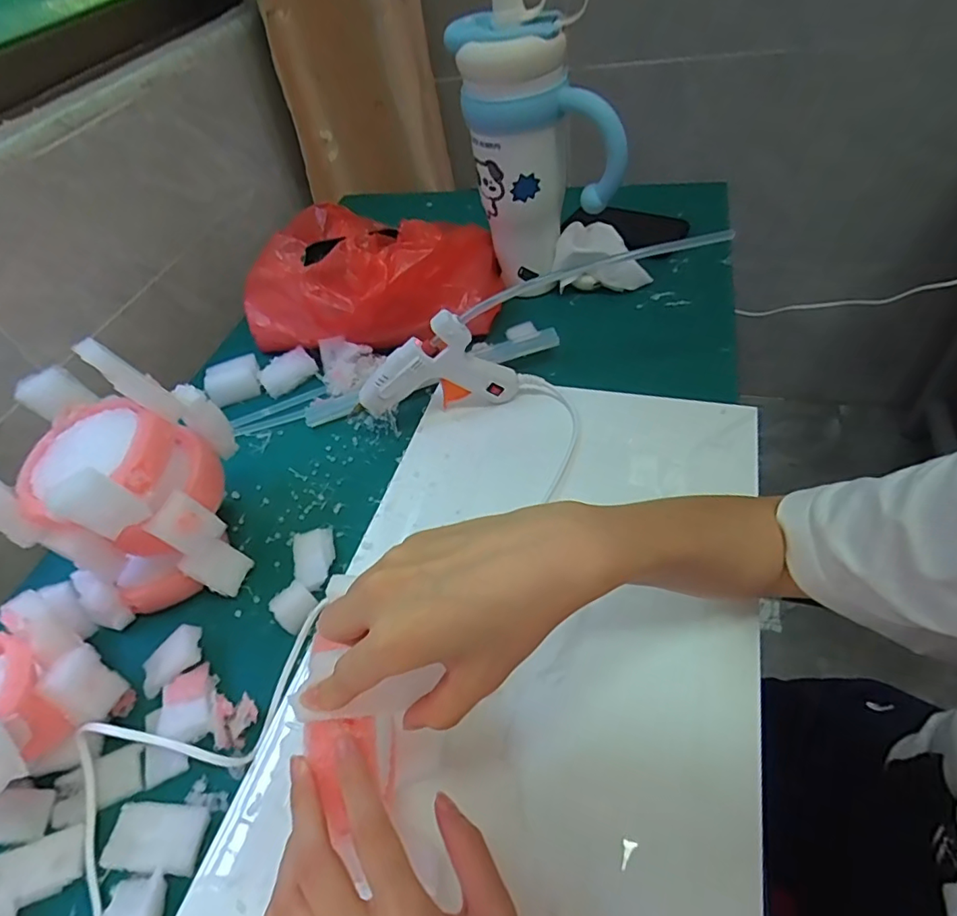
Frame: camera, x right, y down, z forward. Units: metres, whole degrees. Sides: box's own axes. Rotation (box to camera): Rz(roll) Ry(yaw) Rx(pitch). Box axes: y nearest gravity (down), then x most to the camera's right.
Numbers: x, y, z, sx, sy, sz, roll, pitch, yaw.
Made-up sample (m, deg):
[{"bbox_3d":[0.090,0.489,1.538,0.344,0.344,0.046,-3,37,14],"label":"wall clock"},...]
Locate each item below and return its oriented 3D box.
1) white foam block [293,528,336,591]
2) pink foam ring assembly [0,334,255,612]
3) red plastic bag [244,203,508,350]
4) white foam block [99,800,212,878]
[{"bbox_3d":[-0.133,0.084,0.442,0.031,0.018,0.055,-16,49,-3],"label":"white foam block"},{"bbox_3d":[-0.260,0.024,0.409,0.120,0.176,0.129,-7,48,5],"label":"pink foam ring assembly"},{"bbox_3d":[-0.122,-0.207,0.611,0.271,0.126,0.188,7,52,16],"label":"red plastic bag"},{"bbox_3d":[-0.193,0.227,0.326,0.052,0.013,0.034,-1,50,10],"label":"white foam block"}]

